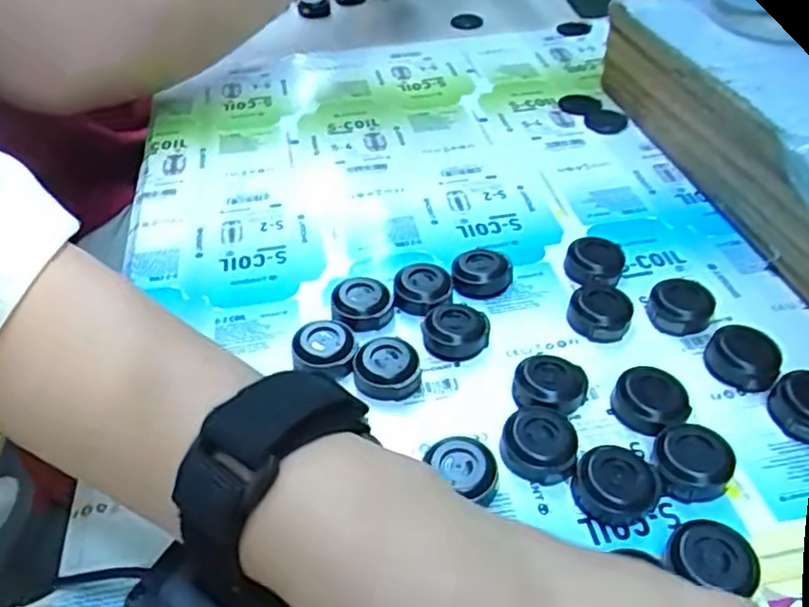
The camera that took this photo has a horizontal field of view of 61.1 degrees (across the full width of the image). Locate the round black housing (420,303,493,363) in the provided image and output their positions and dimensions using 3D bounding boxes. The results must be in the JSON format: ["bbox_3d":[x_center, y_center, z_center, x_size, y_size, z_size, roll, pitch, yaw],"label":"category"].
[{"bbox_3d":[0.024,0.013,0.328,0.033,0.016,0.027,5,43,8],"label":"round black housing"}]

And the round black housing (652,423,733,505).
[{"bbox_3d":[0.110,0.062,0.268,0.030,0.014,0.030,-2,42,1],"label":"round black housing"}]

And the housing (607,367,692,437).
[{"bbox_3d":[0.105,0.042,0.293,0.030,0.012,0.027,19,47,22],"label":"housing"}]

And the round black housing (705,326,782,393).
[{"bbox_3d":[0.151,0.025,0.306,0.030,0.015,0.024,23,48,26],"label":"round black housing"}]

